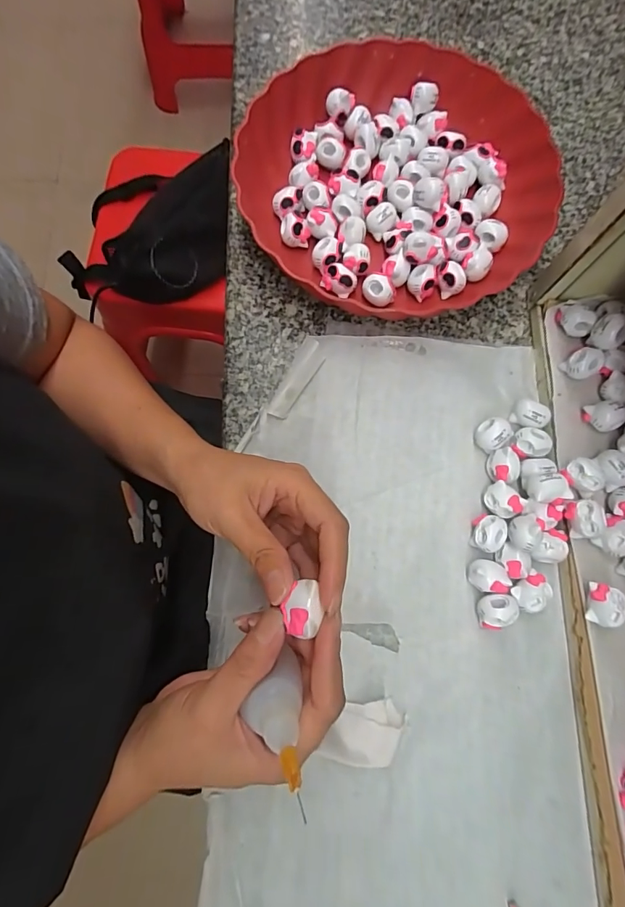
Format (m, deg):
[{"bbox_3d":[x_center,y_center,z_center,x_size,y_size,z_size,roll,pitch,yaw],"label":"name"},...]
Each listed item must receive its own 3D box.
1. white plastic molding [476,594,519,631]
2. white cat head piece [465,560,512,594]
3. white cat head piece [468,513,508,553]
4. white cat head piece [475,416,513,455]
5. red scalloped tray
[{"bbox_3d":[0.123,0.104,0.282,0.025,0.018,0.022,-18,78,-4],"label":"white plastic molding"},{"bbox_3d":[0.118,0.083,0.286,0.024,0.018,0.021,1,77,0],"label":"white cat head piece"},{"bbox_3d":[0.122,0.056,0.295,0.021,0.016,0.025,13,77,3],"label":"white cat head piece"},{"bbox_3d":[0.130,-0.013,0.310,0.022,0.020,0.022,0,77,0],"label":"white cat head piece"},{"bbox_3d":[0.062,-0.216,0.341,0.229,0.047,0.217,-19,78,-4],"label":"red scalloped tray"}]

